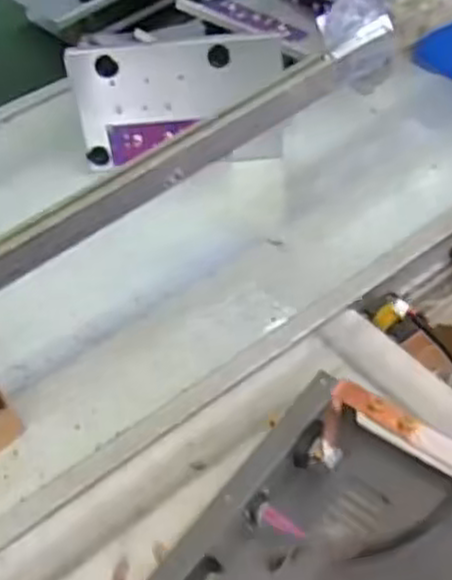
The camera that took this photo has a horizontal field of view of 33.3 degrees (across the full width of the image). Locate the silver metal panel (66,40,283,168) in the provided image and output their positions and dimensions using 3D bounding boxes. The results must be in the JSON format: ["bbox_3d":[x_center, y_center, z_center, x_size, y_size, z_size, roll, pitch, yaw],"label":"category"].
[{"bbox_3d":[-0.052,-0.209,0.858,0.230,0.146,0.016,-4,42,0],"label":"silver metal panel"}]

